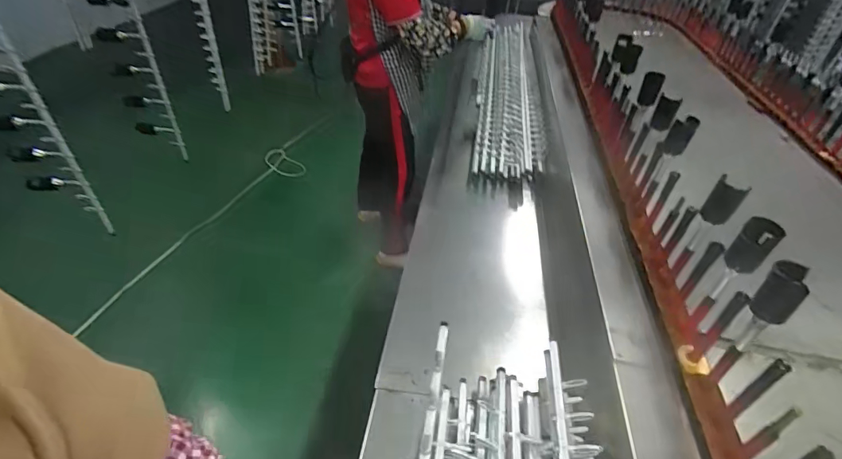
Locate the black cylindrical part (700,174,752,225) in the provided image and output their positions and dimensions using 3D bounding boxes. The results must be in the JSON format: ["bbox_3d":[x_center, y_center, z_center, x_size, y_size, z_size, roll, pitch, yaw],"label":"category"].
[{"bbox_3d":[0.460,-0.041,0.682,0.042,0.061,0.034,29,42,27],"label":"black cylindrical part"}]

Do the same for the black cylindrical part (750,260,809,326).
[{"bbox_3d":[0.423,0.075,0.529,0.038,0.073,0.028,33,44,30],"label":"black cylindrical part"}]

